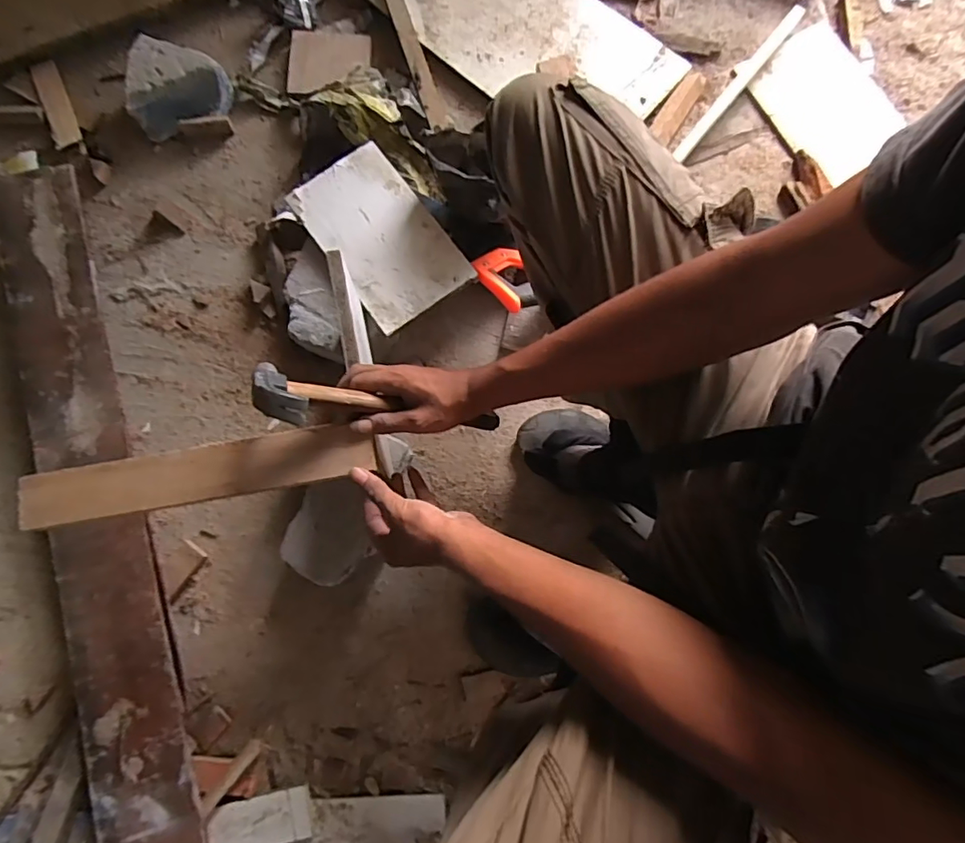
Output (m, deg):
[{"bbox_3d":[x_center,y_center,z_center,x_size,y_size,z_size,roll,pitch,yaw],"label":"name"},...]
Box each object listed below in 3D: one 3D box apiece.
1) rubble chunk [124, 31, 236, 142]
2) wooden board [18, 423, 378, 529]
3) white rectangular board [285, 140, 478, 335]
[{"bbox_3d":[-0.467,-0.512,0.805,0.151,0.068,0.118,-27,81,-6],"label":"rubble chunk"},{"bbox_3d":[-0.275,0.050,0.511,0.336,0.011,0.053,-9,80,-2],"label":"wooden board"},{"bbox_3d":[-0.139,-0.253,0.720,0.142,0.008,0.246,-36,82,-7],"label":"white rectangular board"}]

